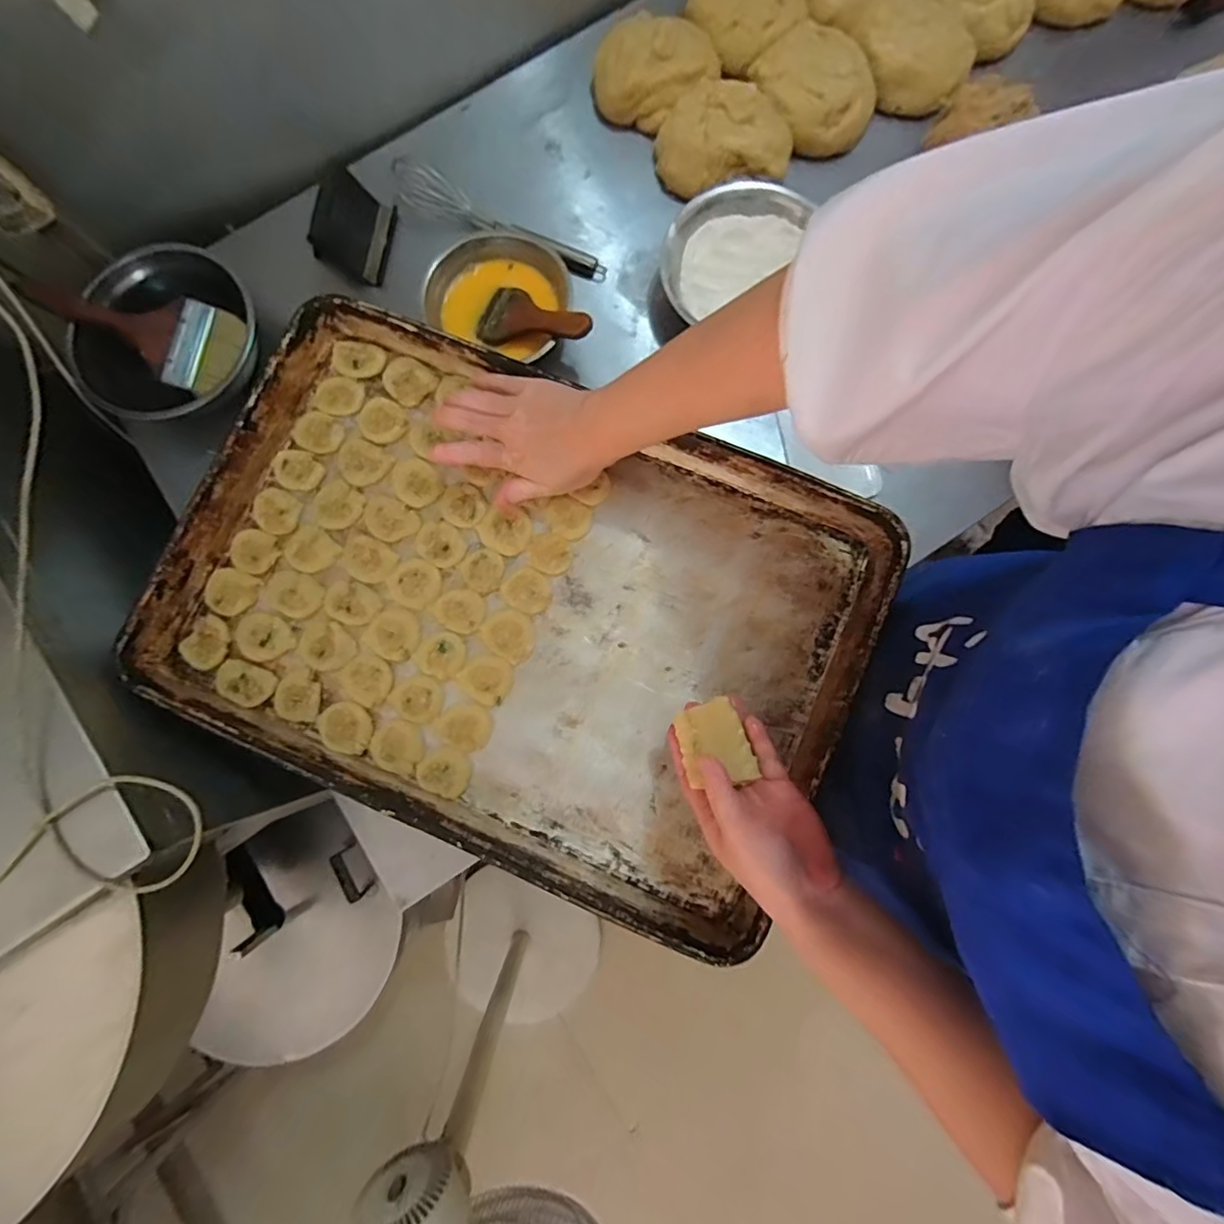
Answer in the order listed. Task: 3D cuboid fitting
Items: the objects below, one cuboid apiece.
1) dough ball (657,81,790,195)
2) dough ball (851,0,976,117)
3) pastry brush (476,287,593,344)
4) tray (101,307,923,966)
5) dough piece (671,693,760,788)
[{"bbox_3d":[0.133,-0.563,0.647,0.157,0.056,0.120,-3,82,0],"label":"dough ball"},{"bbox_3d":[0.358,-0.672,0.655,0.144,0.052,0.120,28,83,4],"label":"dough ball"},{"bbox_3d":[-0.087,-0.323,0.603,0.147,0.014,0.072,22,80,24],"label":"pastry brush"},{"bbox_3d":[-0.089,-0.009,0.495,0.588,0.059,0.393,24,81,4],"label":"tray"},{"bbox_3d":[0.078,0.101,0.423,0.051,0.008,0.062,-23,72,8],"label":"dough piece"}]

